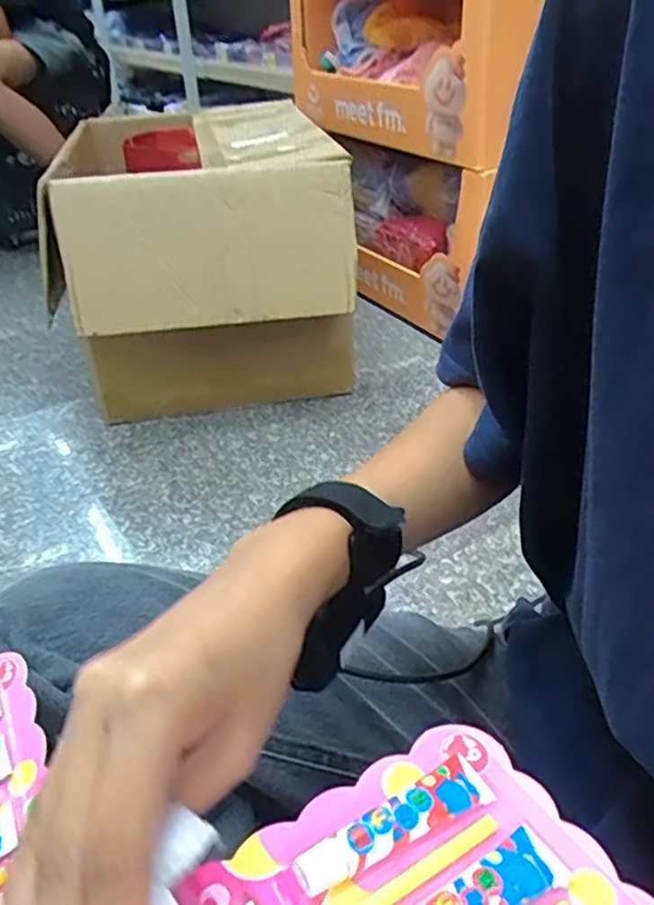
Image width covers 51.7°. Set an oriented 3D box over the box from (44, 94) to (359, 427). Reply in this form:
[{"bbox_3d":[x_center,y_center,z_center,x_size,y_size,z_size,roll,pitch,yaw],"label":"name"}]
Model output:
[{"bbox_3d":[-0.195,-0.301,1.070,0.380,0.346,0.526,-8,35,-8],"label":"box"}]

